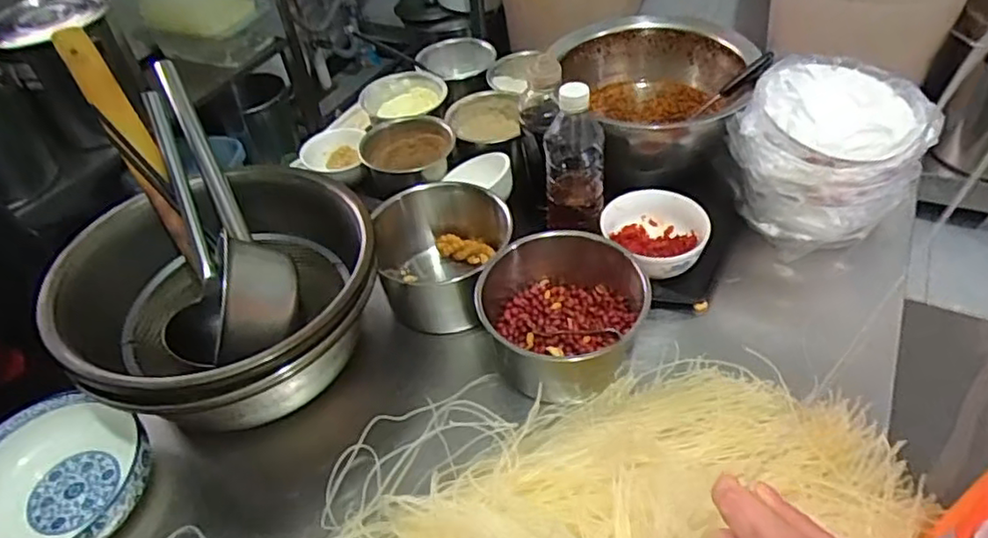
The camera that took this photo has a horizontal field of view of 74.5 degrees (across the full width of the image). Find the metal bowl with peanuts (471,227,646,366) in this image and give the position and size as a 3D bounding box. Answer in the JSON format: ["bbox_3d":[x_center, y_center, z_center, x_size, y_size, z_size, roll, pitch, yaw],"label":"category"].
[{"bbox_3d":[0.077,0.044,0.699,0.173,0.088,0.176,-4,45,4],"label":"metal bowl with peanuts"}]

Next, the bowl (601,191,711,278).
[{"bbox_3d":[0.199,-0.038,0.790,0.115,0.050,0.120,-4,45,4],"label":"bowl"}]

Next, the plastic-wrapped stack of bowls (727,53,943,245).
[{"bbox_3d":[0.390,-0.144,0.779,0.202,0.172,0.177,13,48,19],"label":"plastic-wrapped stack of bowls"}]

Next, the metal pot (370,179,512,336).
[{"bbox_3d":[-0.059,-0.014,0.794,0.155,0.100,0.169,-4,45,4],"label":"metal pot"}]

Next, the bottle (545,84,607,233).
[{"bbox_3d":[0.095,-0.136,0.759,0.067,0.186,0.070,2,45,9],"label":"bottle"}]

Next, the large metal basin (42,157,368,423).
[{"bbox_3d":[-0.272,0.038,0.726,0.294,0.152,0.309,-4,45,4],"label":"large metal basin"}]

